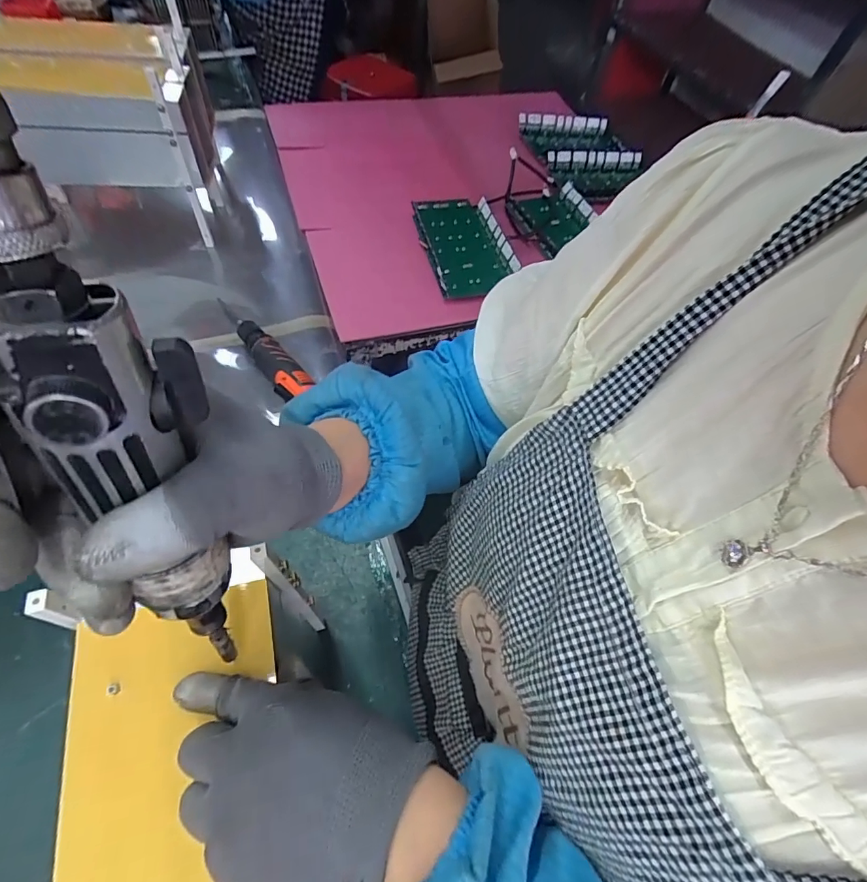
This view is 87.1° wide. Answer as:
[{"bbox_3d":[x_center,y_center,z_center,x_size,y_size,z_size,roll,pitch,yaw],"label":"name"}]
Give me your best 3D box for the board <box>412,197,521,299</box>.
[{"bbox_3d":[0.053,-0.372,0.851,0.152,0.033,0.295,-9,59,-10],"label":"board"}]

